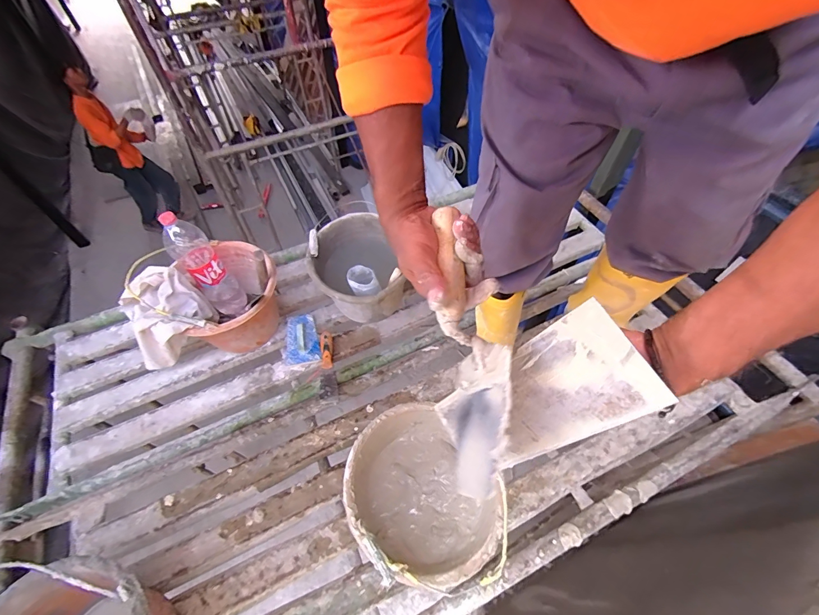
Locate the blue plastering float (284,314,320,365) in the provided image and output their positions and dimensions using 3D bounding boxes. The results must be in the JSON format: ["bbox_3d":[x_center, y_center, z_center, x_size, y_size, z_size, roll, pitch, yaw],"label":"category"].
[{"bbox_3d":[-0.297,0.081,1.018,0.096,0.038,0.155,-10,55,-5],"label":"blue plastering float"}]

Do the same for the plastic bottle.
[{"bbox_3d":[-0.515,-0.090,0.939,0.094,0.304,0.101,-34,61,-21],"label":"plastic bottle"}]

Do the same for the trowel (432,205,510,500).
[{"bbox_3d":[0.058,0.034,0.376,0.055,0.082,0.278,-7,77,-2],"label":"trowel"}]

